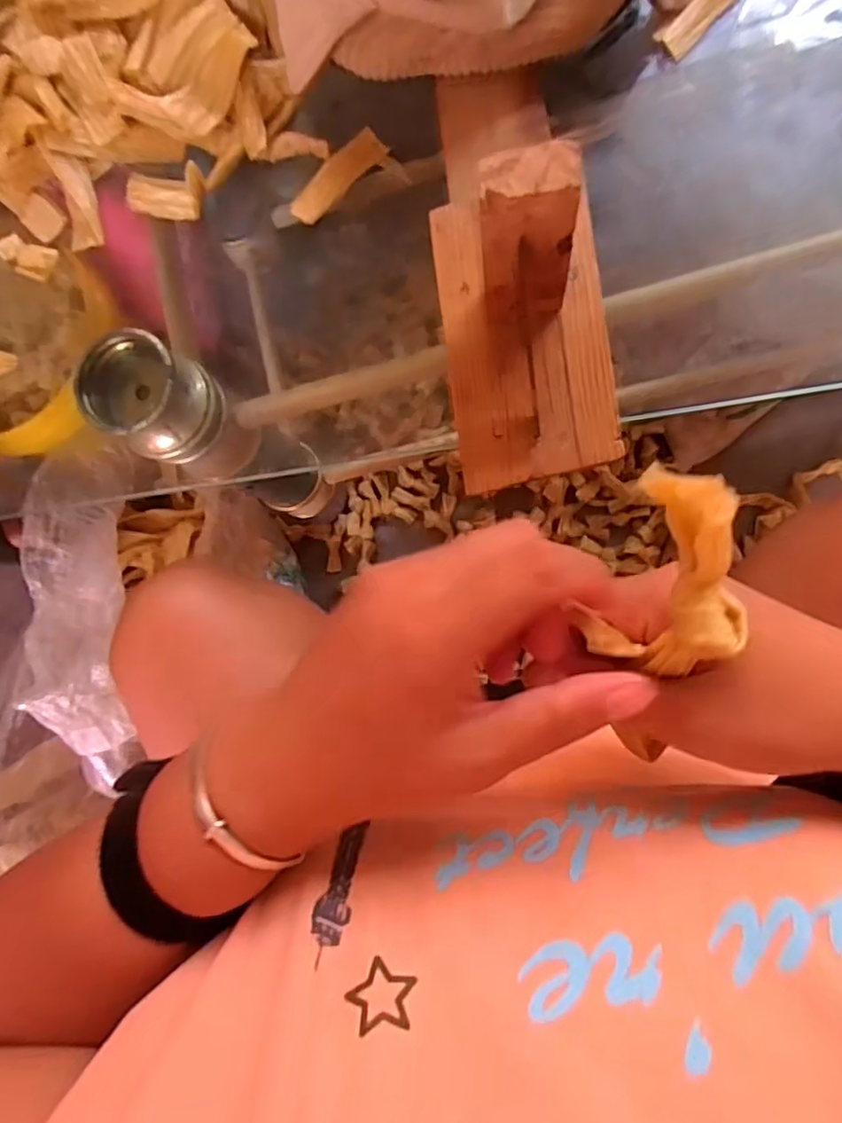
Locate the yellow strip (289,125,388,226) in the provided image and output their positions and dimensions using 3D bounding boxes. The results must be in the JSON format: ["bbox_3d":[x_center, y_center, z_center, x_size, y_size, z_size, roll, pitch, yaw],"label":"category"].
[{"bbox_3d":[-0.054,-0.248,0.394,0.071,0.007,0.023,-42,81,3],"label":"yellow strip"}]

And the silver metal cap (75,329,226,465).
[{"bbox_3d":[-0.198,-0.119,0.451,0.073,0.078,0.073,-1,85,9],"label":"silver metal cap"}]

